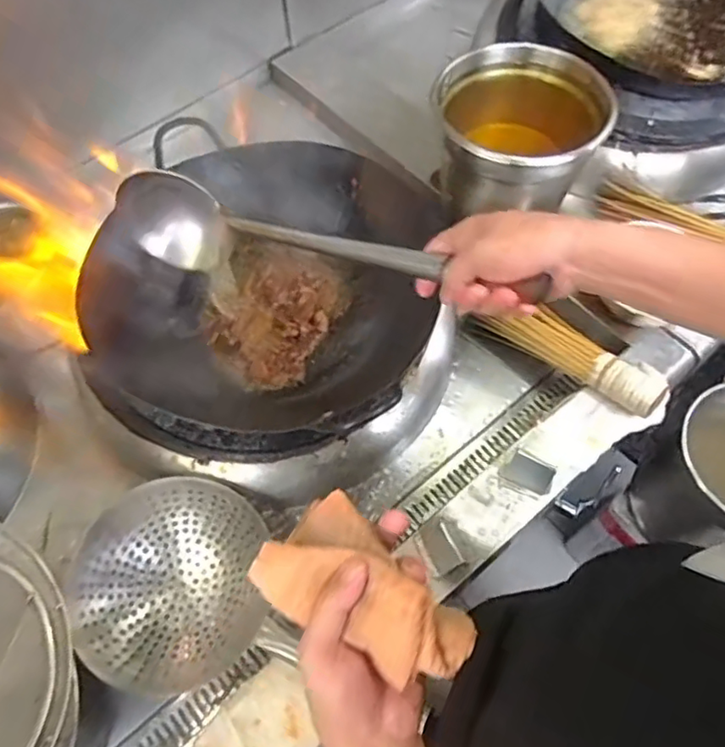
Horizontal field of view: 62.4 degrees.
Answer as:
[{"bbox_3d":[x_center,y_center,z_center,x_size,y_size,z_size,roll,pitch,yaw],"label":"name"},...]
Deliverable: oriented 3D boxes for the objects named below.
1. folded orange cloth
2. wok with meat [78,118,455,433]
[{"bbox_3d":[0.005,0.137,0.384,0.141,0.039,0.081,30,66,16],"label":"folded orange cloth"},{"bbox_3d":[-0.127,-0.139,0.780,0.377,0.133,0.384,-3,61,1],"label":"wok with meat"}]

